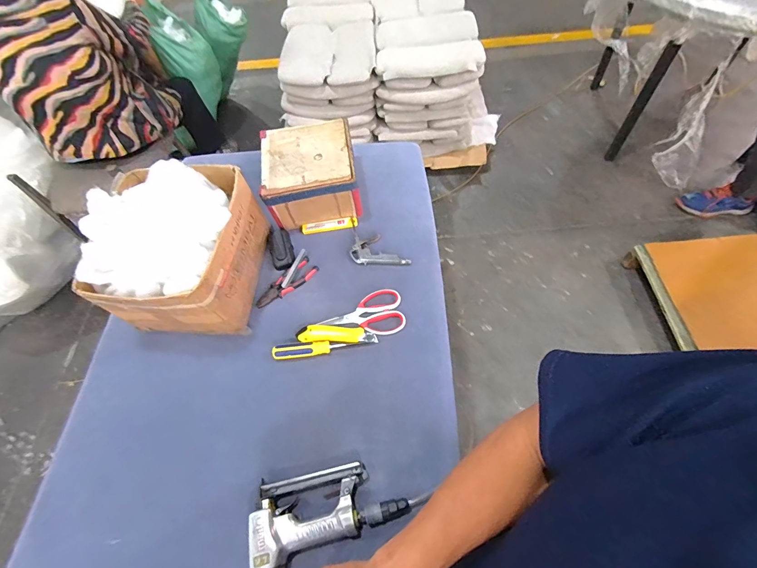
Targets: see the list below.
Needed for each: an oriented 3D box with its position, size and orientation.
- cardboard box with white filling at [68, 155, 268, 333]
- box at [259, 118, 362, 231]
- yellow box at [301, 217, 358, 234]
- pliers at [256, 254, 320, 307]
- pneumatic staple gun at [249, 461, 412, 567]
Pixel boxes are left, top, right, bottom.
[{"bbox_3d":[-0.403,-0.072,0.732,0.267,0.217,0.302,0,63,3],"label":"cardboard box with white filling"},{"bbox_3d":[-0.162,-0.270,0.876,0.211,0.124,0.222,-11,60,0],"label":"box"},{"bbox_3d":[-0.120,-0.144,0.877,0.135,0.007,0.030,-8,63,-2],"label":"yellow box"},{"bbox_3d":[-0.210,-0.002,0.809,0.153,0.012,0.054,-37,64,-14],"label":"pliers"},{"bbox_3d":[-0.080,0.375,0.579,0.246,0.045,0.135,-11,60,0],"label":"pneumatic staple gun"}]

